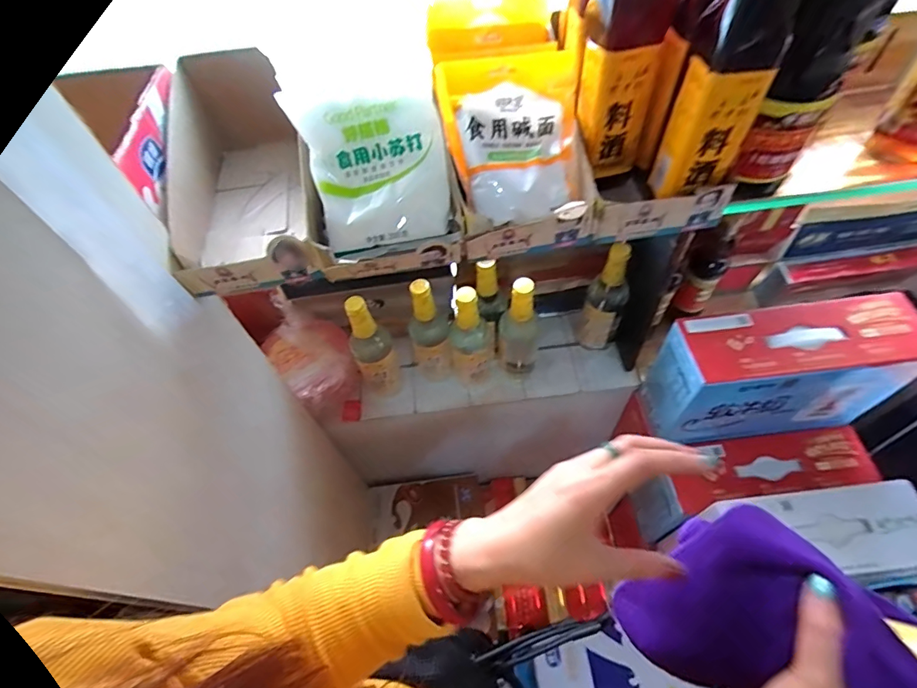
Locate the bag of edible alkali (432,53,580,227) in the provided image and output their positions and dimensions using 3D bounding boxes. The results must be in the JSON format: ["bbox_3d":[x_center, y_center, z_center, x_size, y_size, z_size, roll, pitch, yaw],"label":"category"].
[{"bbox_3d":[0.065,-0.205,0.457,0.149,0.038,0.162,-15,96,-11],"label":"bag of edible alkali"}]

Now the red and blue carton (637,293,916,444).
[{"bbox_3d":[0.475,0.047,0.700,0.321,0.200,0.118,-6,56,2],"label":"red and blue carton"}]

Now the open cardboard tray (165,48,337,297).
[{"bbox_3d":[-0.226,-0.187,0.463,0.132,0.141,0.288,-17,57,-6],"label":"open cardboard tray"}]

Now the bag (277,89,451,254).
[{"bbox_3d":[-0.075,-0.166,0.447,0.126,0.132,0.032,-12,14,-3],"label":"bag"}]

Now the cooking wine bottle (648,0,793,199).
[{"bbox_3d":[0.225,-0.232,0.378,0.071,0.243,0.062,1,50,6],"label":"cooking wine bottle"}]

